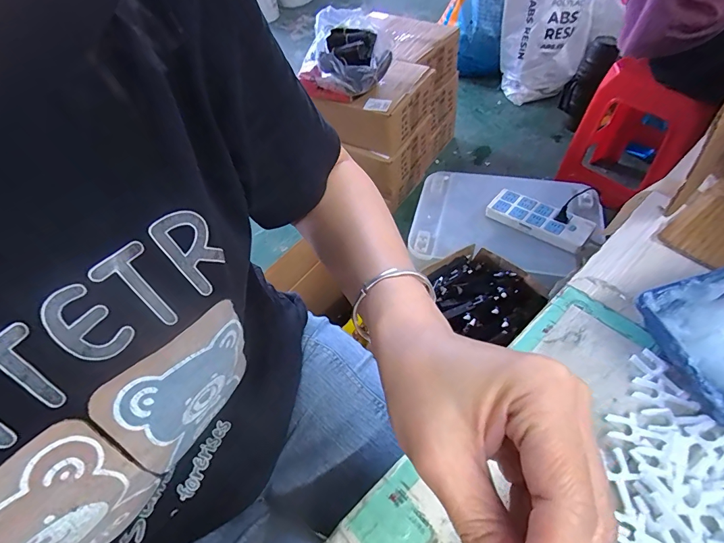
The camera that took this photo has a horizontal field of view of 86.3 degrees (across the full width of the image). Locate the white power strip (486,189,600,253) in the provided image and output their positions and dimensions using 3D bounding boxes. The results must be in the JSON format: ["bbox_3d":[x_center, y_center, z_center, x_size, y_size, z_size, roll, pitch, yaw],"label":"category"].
[{"bbox_3d":[0.409,-0.122,0.899,0.218,0.030,0.095,31,62,28],"label":"white power strip"}]

